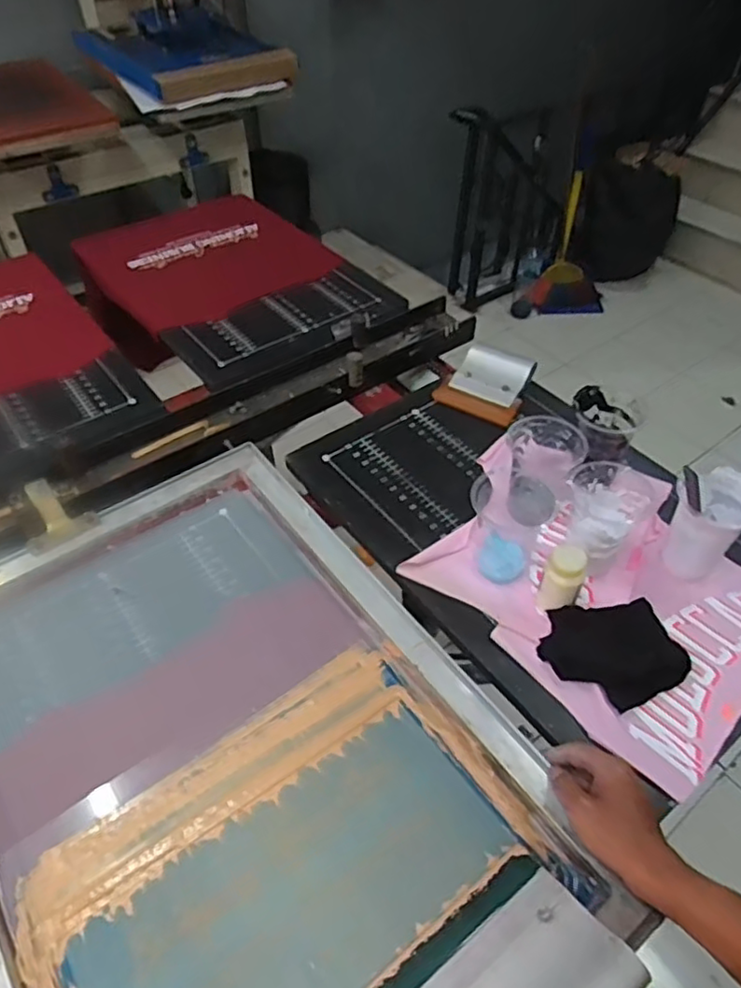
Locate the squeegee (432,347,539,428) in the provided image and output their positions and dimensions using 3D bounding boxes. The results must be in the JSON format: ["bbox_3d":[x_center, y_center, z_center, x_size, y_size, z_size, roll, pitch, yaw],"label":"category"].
[{"bbox_3d":[0.172,-0.166,0.958,0.126,0.053,0.099,26,53,20],"label":"squeegee"}]

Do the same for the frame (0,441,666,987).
[{"bbox_3d":[-0.140,0.243,0.591,0.455,0.042,0.643,-29,55,-24],"label":"frame"}]

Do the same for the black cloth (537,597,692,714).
[{"bbox_3d":[0.257,0.168,0.679,0.142,0.013,0.111,-5,49,-6],"label":"black cloth"}]

